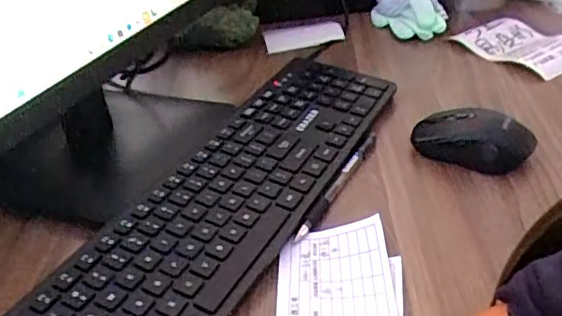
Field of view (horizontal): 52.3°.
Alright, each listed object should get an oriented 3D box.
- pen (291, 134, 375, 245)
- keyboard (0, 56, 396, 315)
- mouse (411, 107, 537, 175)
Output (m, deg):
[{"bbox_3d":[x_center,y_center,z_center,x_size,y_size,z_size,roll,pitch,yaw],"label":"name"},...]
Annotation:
[{"bbox_3d":[0.049,0.021,0.488,0.008,0.010,0.155,13,38,26],"label":"pen"},{"bbox_3d":[-0.033,0.020,0.481,0.131,0.029,0.424,13,38,27],"label":"keyboard"},{"bbox_3d":[0.169,-0.017,0.508,0.099,0.033,0.052,10,36,22],"label":"mouse"}]

